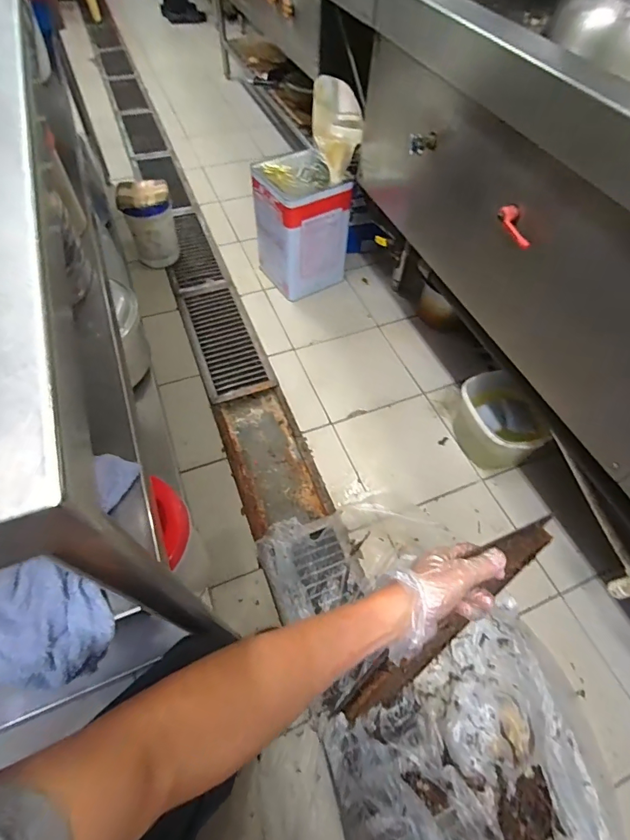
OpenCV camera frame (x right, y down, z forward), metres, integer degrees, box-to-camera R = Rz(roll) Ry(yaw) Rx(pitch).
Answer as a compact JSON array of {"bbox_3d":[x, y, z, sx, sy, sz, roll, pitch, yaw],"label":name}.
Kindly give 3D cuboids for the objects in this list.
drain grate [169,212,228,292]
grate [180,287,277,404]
[{"bbox_3d":[-0.493,-0.664,1.615,0.176,0.023,0.477,-17,58,-13],"label":"drain grate"},{"bbox_3d":[-0.302,-0.271,1.348,0.194,0.023,0.481,-18,58,-14],"label":"grate"}]

